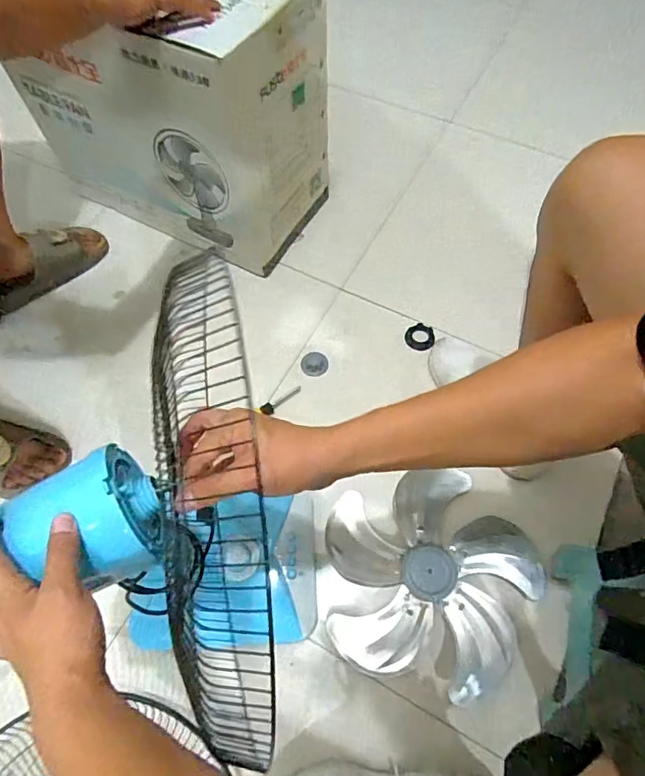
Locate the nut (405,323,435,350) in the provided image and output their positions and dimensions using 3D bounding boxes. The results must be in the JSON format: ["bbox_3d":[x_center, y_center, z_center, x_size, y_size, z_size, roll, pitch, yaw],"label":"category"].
[{"bbox_3d":[0.189,-0.099,0.938,0.055,0.013,0.059,0,65,0],"label":"nut"}]

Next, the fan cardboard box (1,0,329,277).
[{"bbox_3d":[-0.277,-0.532,0.911,0.523,0.425,0.263,24,67,13],"label":"fan cardboard box"}]

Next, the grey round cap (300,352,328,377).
[{"bbox_3d":[-0.015,-0.046,0.924,0.050,0.004,0.051,0,65,0],"label":"grey round cap"}]

